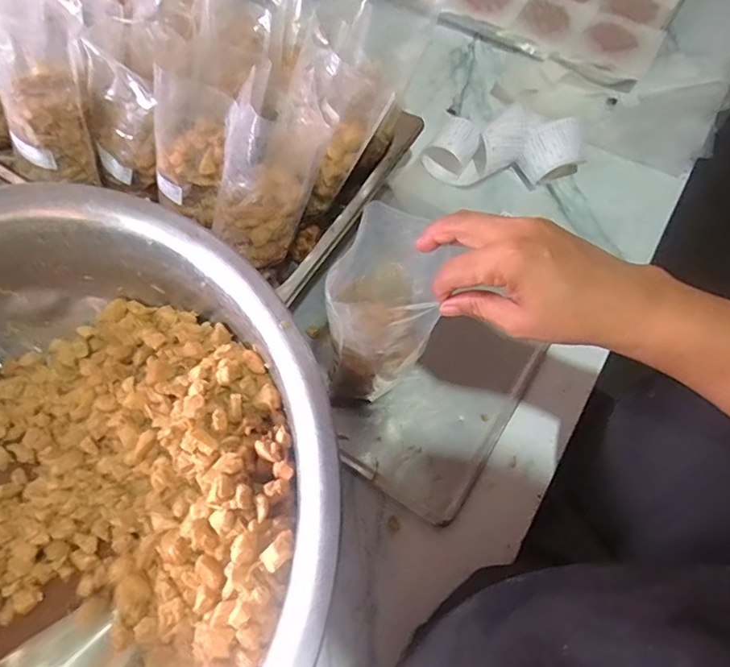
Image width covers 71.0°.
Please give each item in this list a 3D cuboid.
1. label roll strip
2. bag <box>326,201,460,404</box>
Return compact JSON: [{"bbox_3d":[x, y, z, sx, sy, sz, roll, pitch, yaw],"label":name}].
[{"bbox_3d":[0.178,-0.238,0.646,0.199,0.054,0.089,1,68,-1],"label":"label roll strip"},{"bbox_3d":[0.014,-0.027,0.418,0.077,0.116,0.091,11,68,1],"label":"bag"}]

